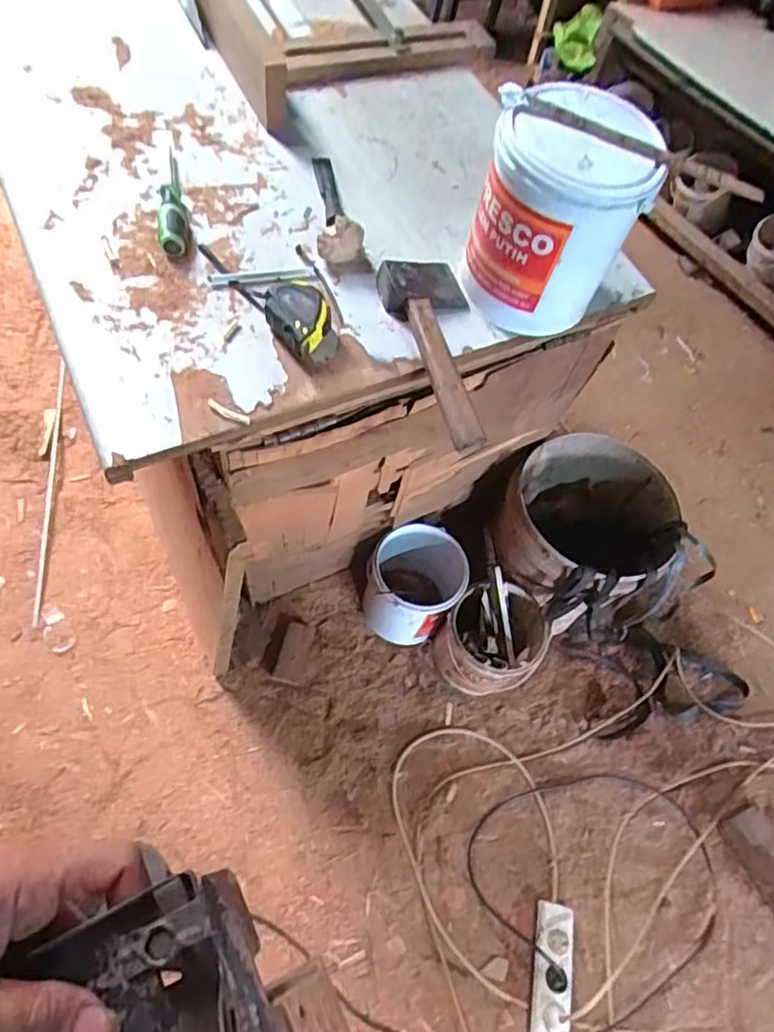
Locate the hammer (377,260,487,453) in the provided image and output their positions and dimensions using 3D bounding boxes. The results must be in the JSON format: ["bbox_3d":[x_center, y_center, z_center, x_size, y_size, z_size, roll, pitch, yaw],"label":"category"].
[{"bbox_3d":[0.053,-0.195,0.709,0.104,0.043,0.270,-3,61,-9],"label":"hammer"}]

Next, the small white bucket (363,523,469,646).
[{"bbox_3d":[0.056,0.134,1.256,0.191,0.202,0.199,3,60,-6],"label":"small white bucket"}]

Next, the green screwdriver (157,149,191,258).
[{"bbox_3d":[-0.270,-0.398,0.775,0.038,0.038,0.184,-7,62,-11],"label":"green screwdriver"}]

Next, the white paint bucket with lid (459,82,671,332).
[{"bbox_3d":[0.187,-0.332,0.676,0.161,0.213,0.155,3,60,-6],"label":"white paint bucket with lid"}]

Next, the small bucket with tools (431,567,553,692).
[{"bbox_3d":[0.205,0.237,1.191,0.185,0.219,0.188,3,60,-6],"label":"small bucket with tools"}]

